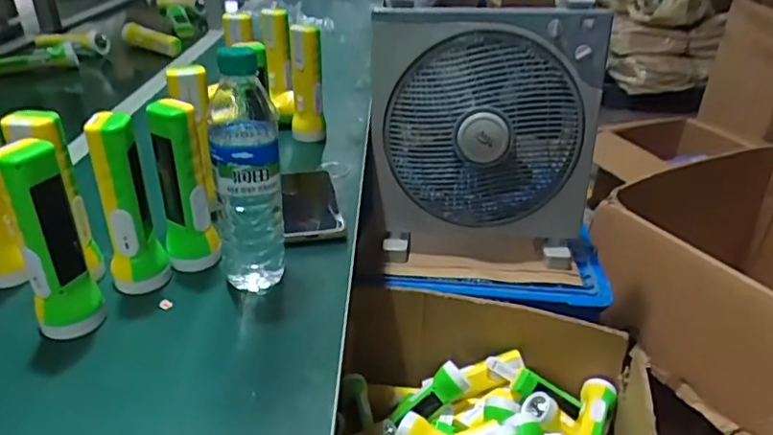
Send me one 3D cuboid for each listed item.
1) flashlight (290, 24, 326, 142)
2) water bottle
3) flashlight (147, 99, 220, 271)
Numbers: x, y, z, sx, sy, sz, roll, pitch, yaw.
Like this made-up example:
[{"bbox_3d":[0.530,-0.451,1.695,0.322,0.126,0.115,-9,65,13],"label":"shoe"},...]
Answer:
[{"bbox_3d":[-0.116,-0.199,0.841,0.045,0.160,0.047,-3,30,-8],"label":"flashlight"},{"bbox_3d":[-0.125,-0.034,0.523,0.056,0.217,0.059,-4,30,-10],"label":"water bottle"},{"bbox_3d":[-0.194,-0.025,0.551,0.045,0.166,0.041,-13,33,-25],"label":"flashlight"}]

